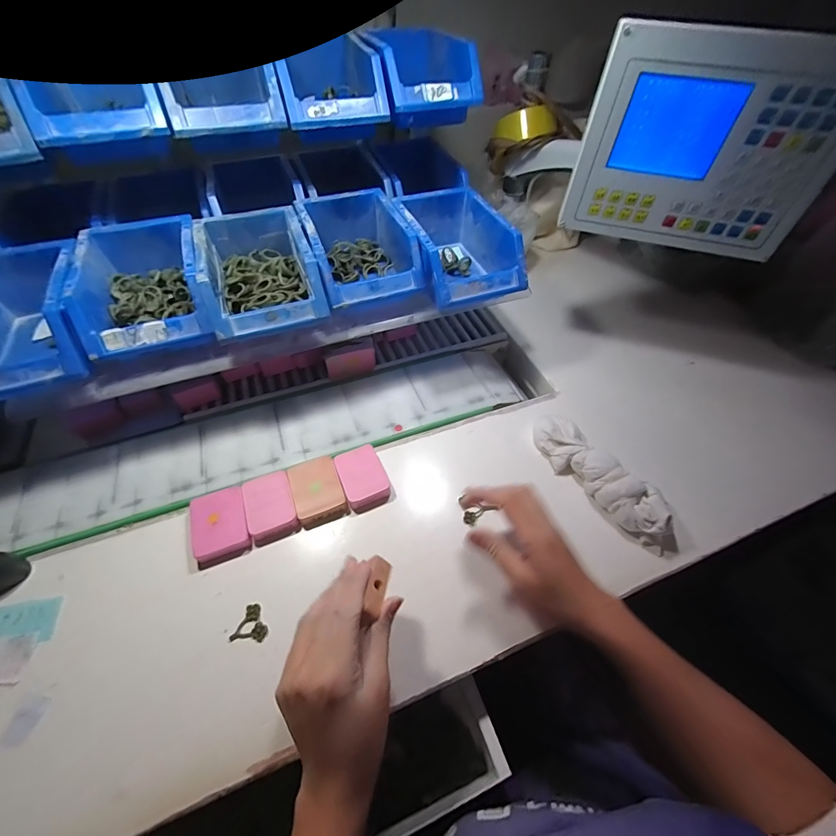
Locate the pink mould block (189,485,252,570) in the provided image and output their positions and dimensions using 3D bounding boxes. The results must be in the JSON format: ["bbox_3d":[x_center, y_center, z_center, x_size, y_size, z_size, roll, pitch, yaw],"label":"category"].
[{"bbox_3d":[-0.214,0.116,0.407,0.056,0.015,0.073,-19,56,-15],"label":"pink mould block"}]

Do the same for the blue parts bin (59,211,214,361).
[{"bbox_3d":[-0.311,-0.151,0.441,0.120,0.080,0.188,-17,54,-13],"label":"blue parts bin"}]

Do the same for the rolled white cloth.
[{"bbox_3d":[0.212,0.065,0.441,0.053,0.046,0.183,-25,58,-19],"label":"rolled white cloth"}]

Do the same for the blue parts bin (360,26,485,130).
[{"bbox_3d":[0.001,-0.479,0.521,0.134,0.069,0.197,-10,53,-8],"label":"blue parts bin"}]

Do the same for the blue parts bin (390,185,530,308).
[{"bbox_3d":[0.050,-0.223,0.504,0.119,0.080,0.175,-18,54,-14],"label":"blue parts bin"}]

